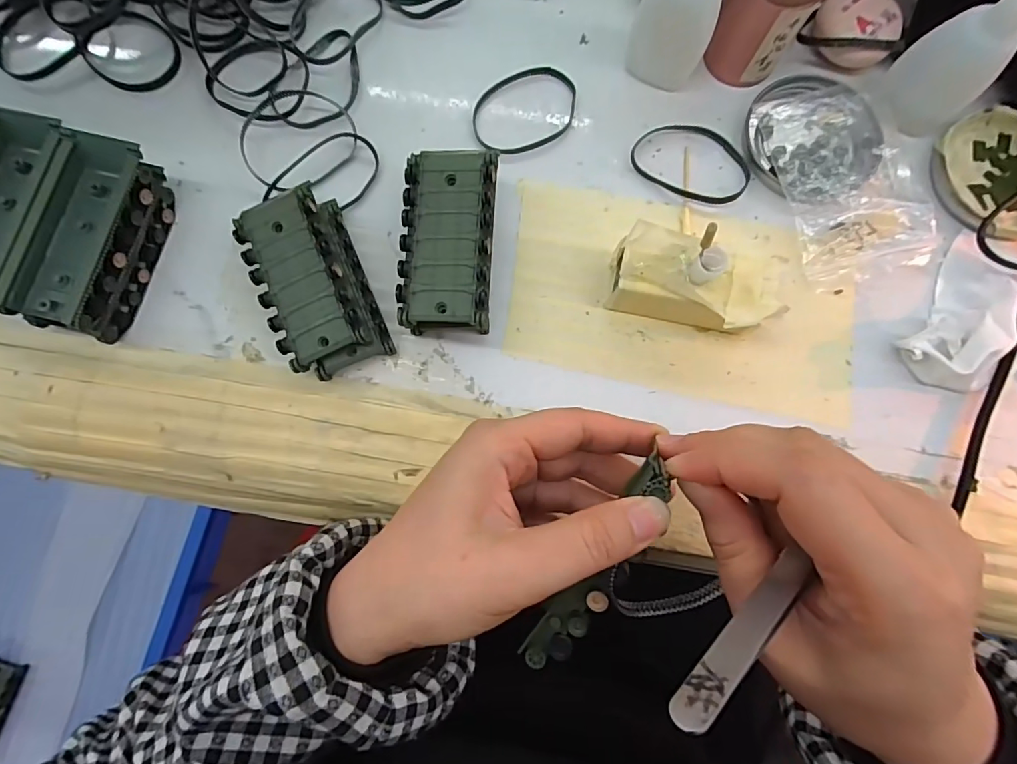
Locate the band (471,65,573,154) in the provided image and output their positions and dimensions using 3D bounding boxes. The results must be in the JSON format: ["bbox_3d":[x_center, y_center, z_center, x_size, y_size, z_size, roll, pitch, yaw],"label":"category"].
[{"bbox_3d":[0.009,-0.167,0.296,0.068,0.004,0.049,-28,81,-5],"label":"band"}]

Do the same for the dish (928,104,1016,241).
[{"bbox_3d":[0.289,-0.121,0.289,0.070,0.017,0.077,0,80,0],"label":"dish"}]

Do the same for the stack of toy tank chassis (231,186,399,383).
[{"bbox_3d":[-0.104,-0.052,0.260,0.052,0.028,0.094,-22,81,-4],"label":"stack of toy tank chassis"}]

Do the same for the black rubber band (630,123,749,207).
[{"bbox_3d":[0.111,-0.132,0.291,0.070,0.004,0.048,32,81,5],"label":"black rubber band"}]

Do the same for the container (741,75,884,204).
[{"bbox_3d":[0.181,-0.146,0.290,0.077,0.010,0.081,0,80,0],"label":"container"}]

